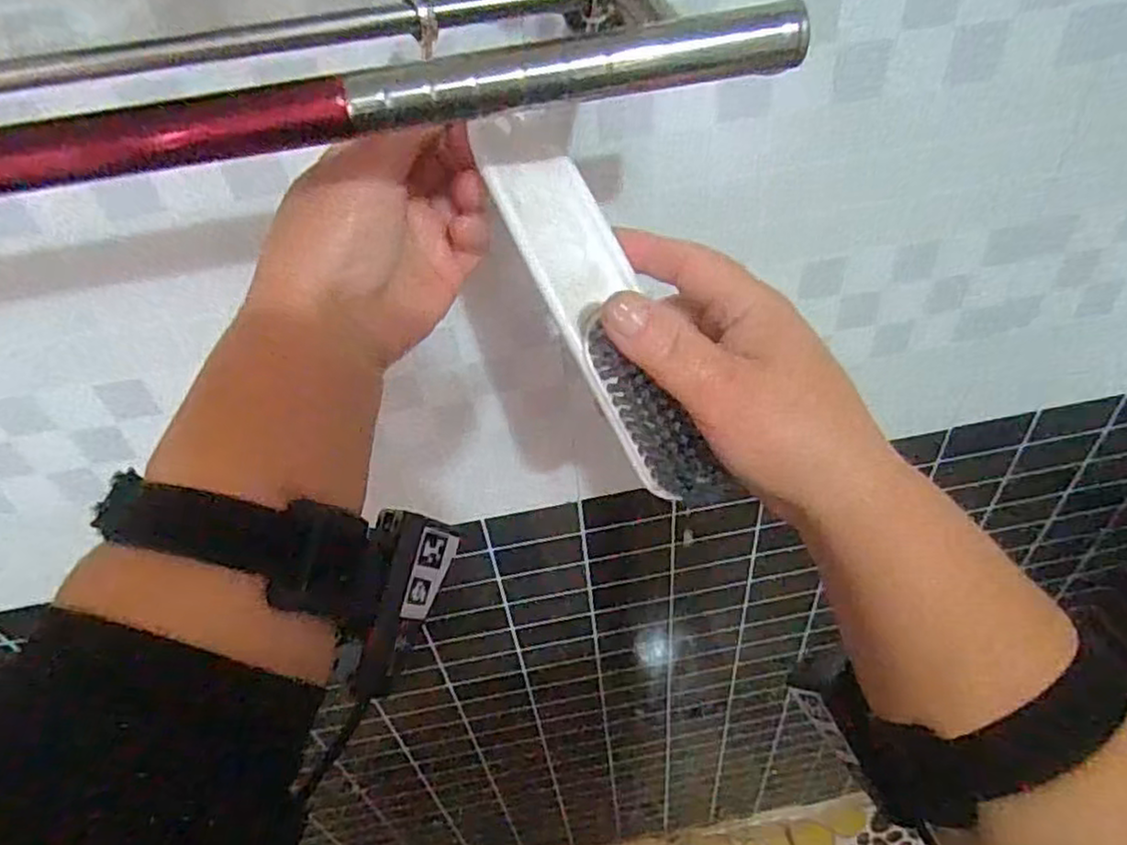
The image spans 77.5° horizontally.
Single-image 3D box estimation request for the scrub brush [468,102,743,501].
[{"bbox_3d":[0.016,-0.043,0.274,0.038,0.163,0.021,-25,2,-18],"label":"scrub brush"}]

